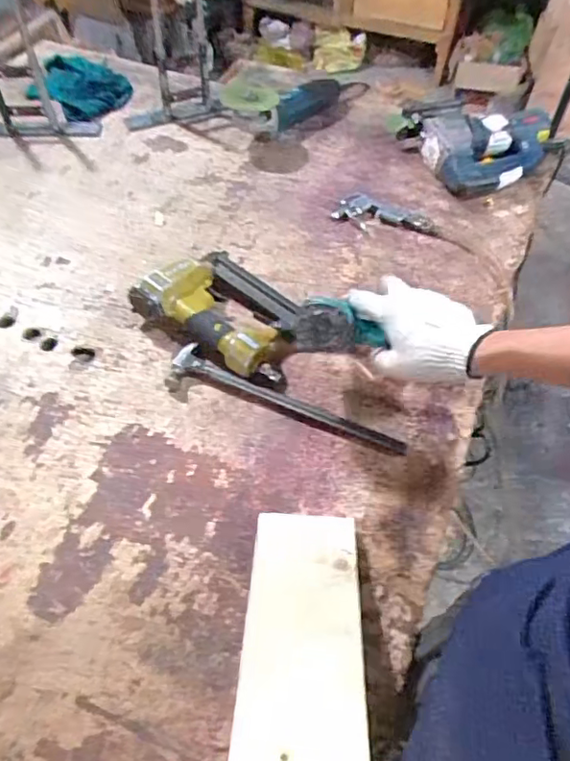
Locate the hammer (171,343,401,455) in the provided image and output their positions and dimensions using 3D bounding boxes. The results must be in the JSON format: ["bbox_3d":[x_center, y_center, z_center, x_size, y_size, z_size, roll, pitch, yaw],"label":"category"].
[{"bbox_3d":[-0.002,0.028,0.700,0.294,0.020,0.066,18,58,13],"label":"hammer"}]

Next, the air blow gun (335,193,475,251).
[{"bbox_3d":[0.179,-0.249,0.922,0.206,0.024,0.059,22,59,16],"label":"air blow gun"}]

